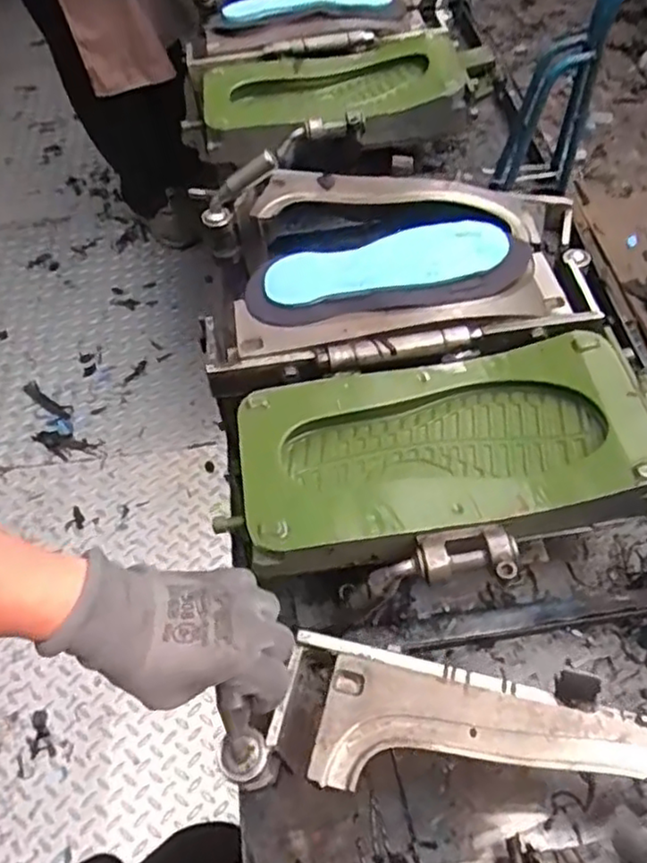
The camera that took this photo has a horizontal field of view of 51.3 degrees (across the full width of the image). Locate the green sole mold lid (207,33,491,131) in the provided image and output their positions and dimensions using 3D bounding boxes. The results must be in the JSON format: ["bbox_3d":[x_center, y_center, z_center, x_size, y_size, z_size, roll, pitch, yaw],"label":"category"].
[{"bbox_3d":[0.030,-0.490,0.942,0.393,0.045,0.199,-10,50,-5],"label":"green sole mold lid"}]

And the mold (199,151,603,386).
[{"bbox_3d":[0.077,-0.184,0.744,0.402,0.091,0.304,-3,49,1],"label":"mold"}]

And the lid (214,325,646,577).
[{"bbox_3d":[0.123,0.012,0.599,0.401,0.071,0.188,-9,50,-5],"label":"lid"}]

